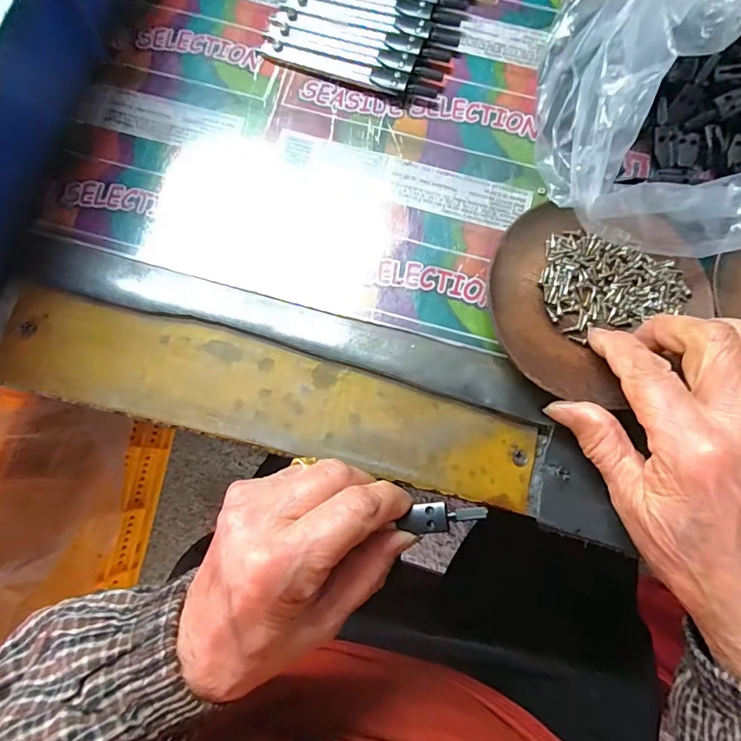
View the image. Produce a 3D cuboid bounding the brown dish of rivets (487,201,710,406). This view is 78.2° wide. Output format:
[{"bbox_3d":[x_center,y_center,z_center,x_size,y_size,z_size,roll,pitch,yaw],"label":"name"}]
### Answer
[{"bbox_3d":[0.113,-0.032,0.239,0.106,0.013,0.097,0,79,1],"label":"brown dish of rivets"}]

